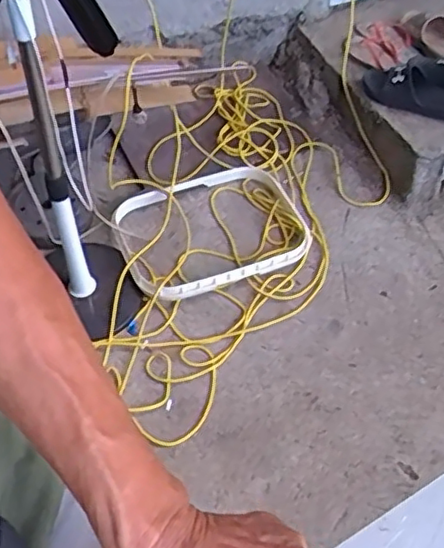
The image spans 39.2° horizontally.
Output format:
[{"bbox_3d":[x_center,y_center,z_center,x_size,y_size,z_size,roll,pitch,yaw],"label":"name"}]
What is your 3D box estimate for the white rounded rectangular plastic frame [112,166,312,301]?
[{"bbox_3d":[-0.025,-0.112,1.543,0.458,0.046,0.346,-19,55,-15],"label":"white rounded rectangular plastic frame"}]

